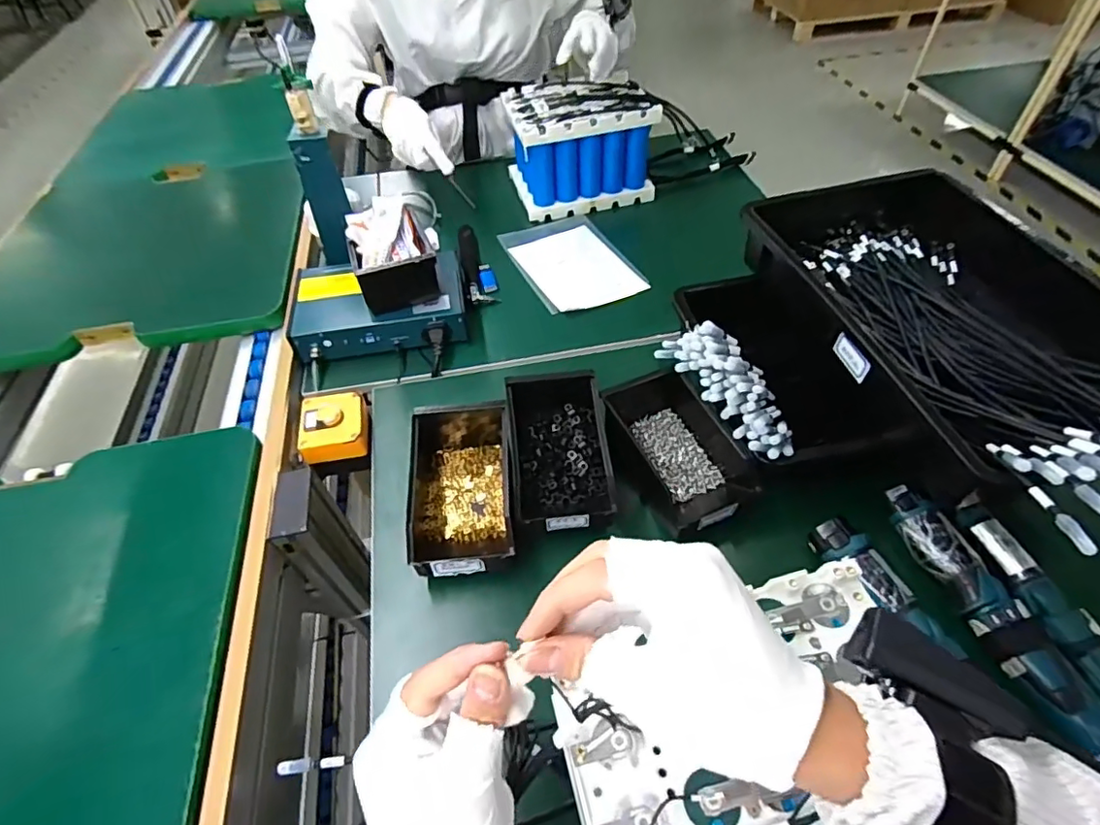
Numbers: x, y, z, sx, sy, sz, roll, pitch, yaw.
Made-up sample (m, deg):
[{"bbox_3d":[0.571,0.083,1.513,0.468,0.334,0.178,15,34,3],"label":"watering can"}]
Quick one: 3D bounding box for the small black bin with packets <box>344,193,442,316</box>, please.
[{"bbox_3d":[-0.216,-0.219,0.770,0.103,0.076,0.153,-15,51,-9],"label":"small black bin with packets"}]

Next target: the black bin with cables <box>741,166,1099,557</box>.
[{"bbox_3d":[0.430,-0.113,0.593,0.297,0.128,0.510,-14,51,-9],"label":"black bin with cables"}]

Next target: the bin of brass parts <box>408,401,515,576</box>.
[{"bbox_3d":[-0.093,0.076,0.598,0.106,0.077,0.189,-5,50,-1],"label":"bin of brass parts"}]

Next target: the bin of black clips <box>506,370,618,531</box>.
[{"bbox_3d":[0.009,0.039,0.619,0.103,0.068,0.182,-7,50,-3],"label":"bin of black clips"}]

